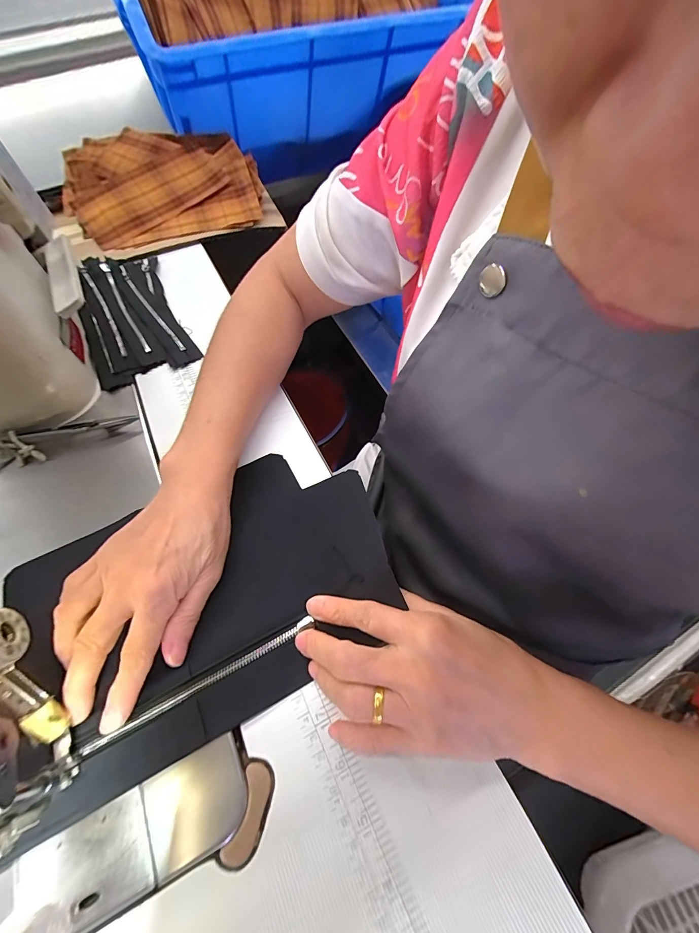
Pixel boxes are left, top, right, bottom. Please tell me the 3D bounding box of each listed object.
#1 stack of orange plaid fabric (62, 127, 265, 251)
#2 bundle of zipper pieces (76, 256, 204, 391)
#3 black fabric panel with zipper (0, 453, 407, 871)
[{"bbox_3d":[-0.243,-0.368,0.473,0.236,0.058,0.175,-17,62,-6],"label":"stack of orange plaid fabric"},{"bbox_3d":[-0.237,-0.165,0.386,0.091,0.017,0.200,-27,63,-11],"label":"bundle of zipper pieces"},{"bbox_3d":[-0.092,0.081,0.245,0.236,0.011,0.161,-26,63,-10],"label":"black fabric panel with zipper"}]

